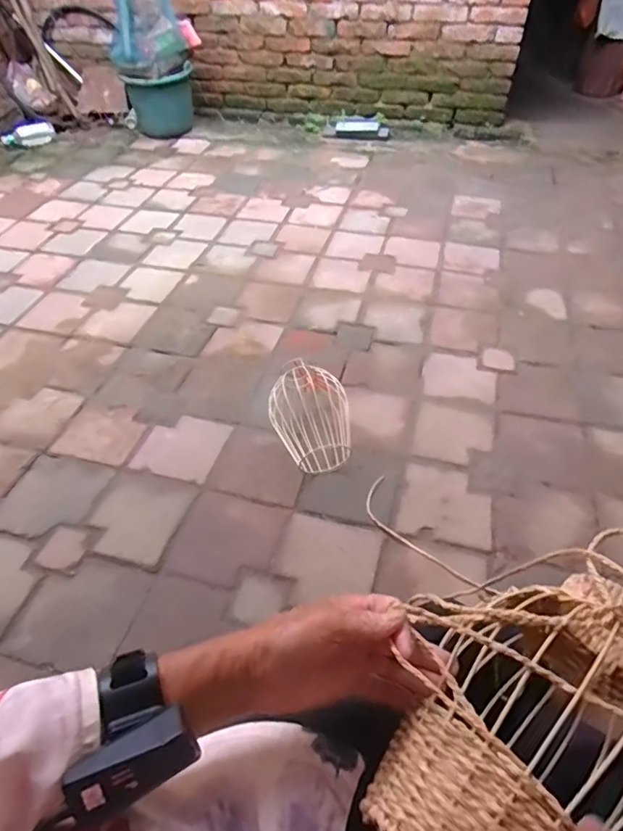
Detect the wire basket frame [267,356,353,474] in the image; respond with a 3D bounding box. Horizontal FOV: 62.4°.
[{"bbox_3d":[-0.007,0.000,1.172,0.164,0.153,0.233,-6,47,-5],"label":"wire basket frame"}]

